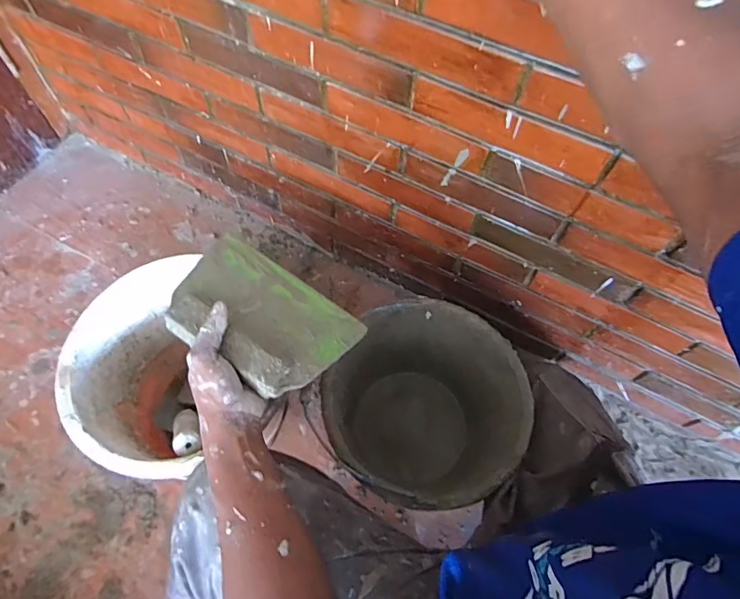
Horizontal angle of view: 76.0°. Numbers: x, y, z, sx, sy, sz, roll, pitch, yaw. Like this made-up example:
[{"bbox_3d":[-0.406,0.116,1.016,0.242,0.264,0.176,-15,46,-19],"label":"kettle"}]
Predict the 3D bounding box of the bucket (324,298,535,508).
[{"bbox_3d":[0.074,0.191,0.768,0.285,0.255,0.283,-5,61,-7],"label":"bucket"}]

